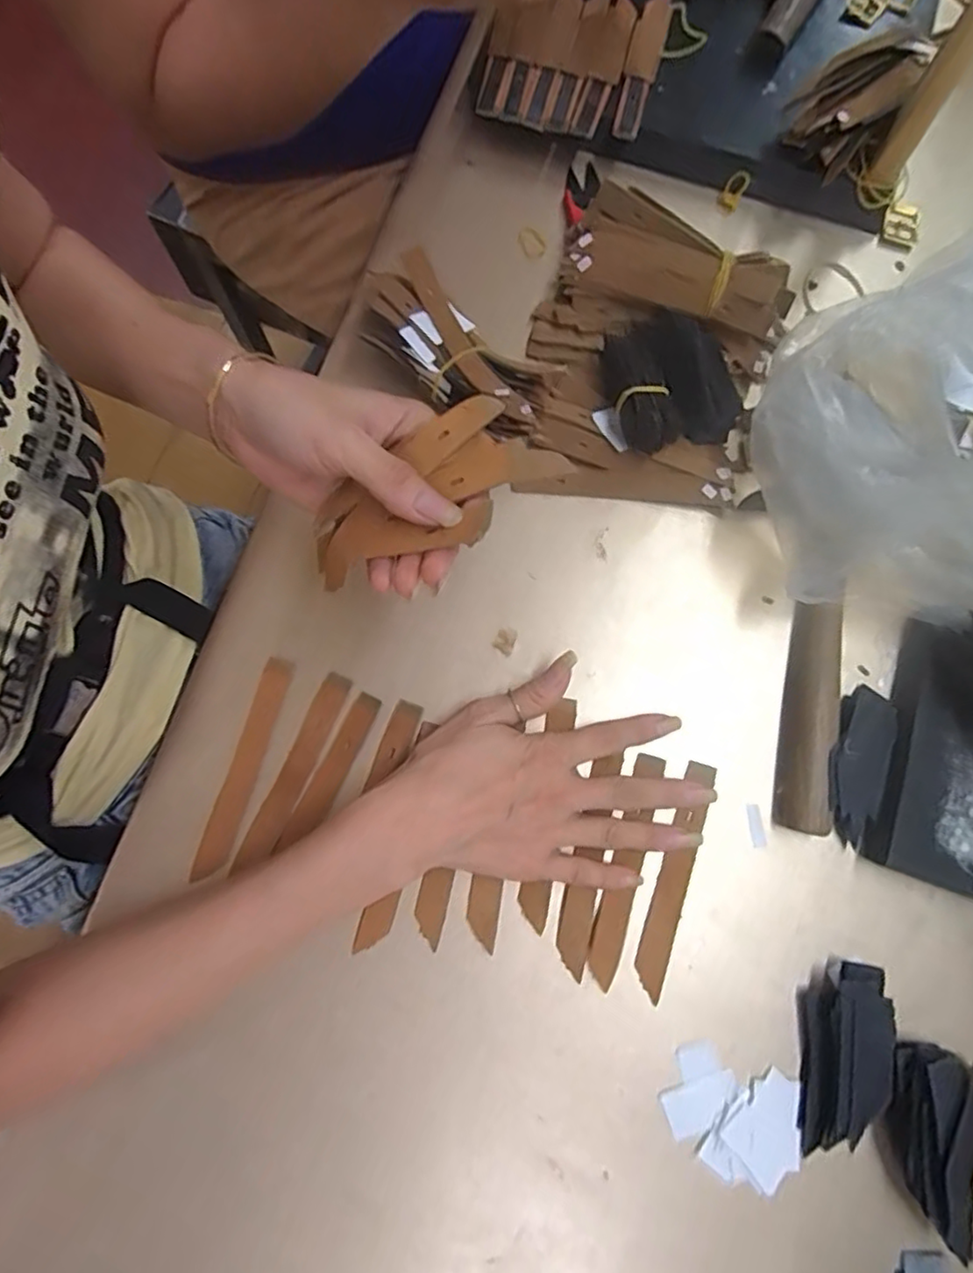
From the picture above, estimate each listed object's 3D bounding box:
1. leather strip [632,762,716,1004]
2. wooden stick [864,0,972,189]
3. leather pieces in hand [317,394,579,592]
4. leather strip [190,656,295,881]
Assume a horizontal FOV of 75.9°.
[{"bbox_3d":[0.103,0.132,0.343,0.017,0.009,0.125,19,81,1],"label":"leather strip"},{"bbox_3d":[0.261,-0.321,0.349,0.019,0.161,0.023,29,79,6],"label":"wooden stick"},{"bbox_3d":[-0.029,-0.061,0.277,0.120,0.025,0.061,-29,79,11],"label":"leather pieces in hand"},{"bbox_3d":[-0.139,0.074,0.358,0.020,0.007,0.124,15,78,3],"label":"leather strip"}]

